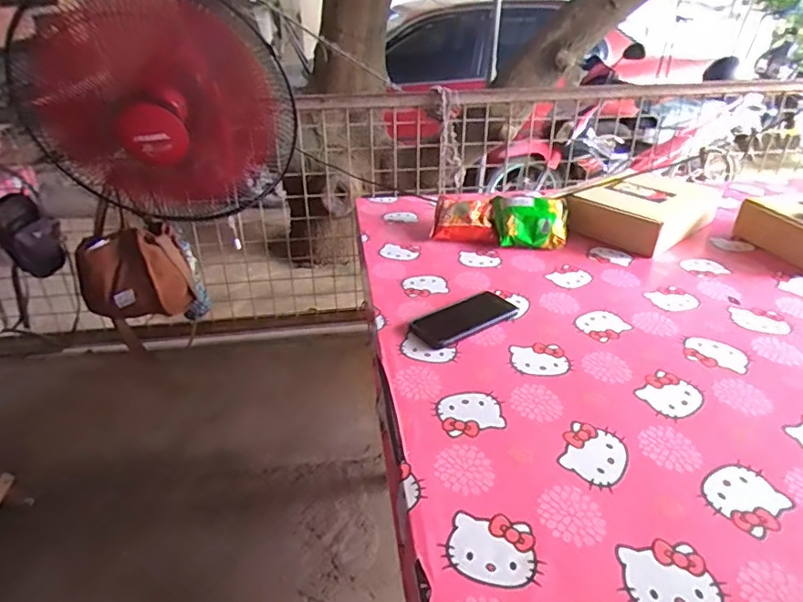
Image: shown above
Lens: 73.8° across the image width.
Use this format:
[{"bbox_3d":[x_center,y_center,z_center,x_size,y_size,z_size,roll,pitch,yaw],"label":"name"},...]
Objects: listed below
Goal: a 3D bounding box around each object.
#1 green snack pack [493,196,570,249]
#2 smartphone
[{"bbox_3d":[0.257,-0.160,1.063,0.142,0.045,0.126,-2,65,3],"label":"green snack pack"},{"bbox_3d":[0.096,0.024,0.814,0.170,0.004,0.082,-21,37,-31],"label":"smartphone"}]

